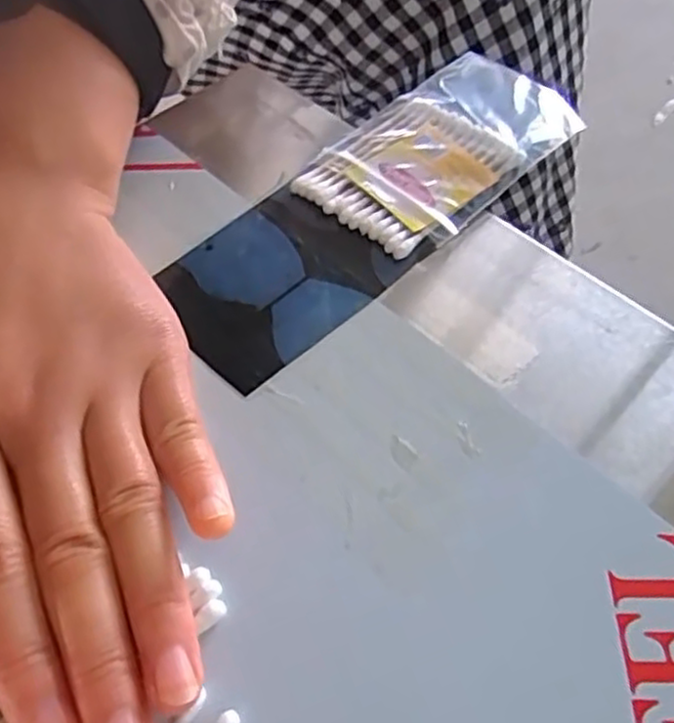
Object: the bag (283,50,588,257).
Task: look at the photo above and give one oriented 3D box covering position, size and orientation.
[{"bbox_3d":[0.041,-0.084,0.275,0.110,0.008,0.062,-40,63,-22],"label":"bag"}]

